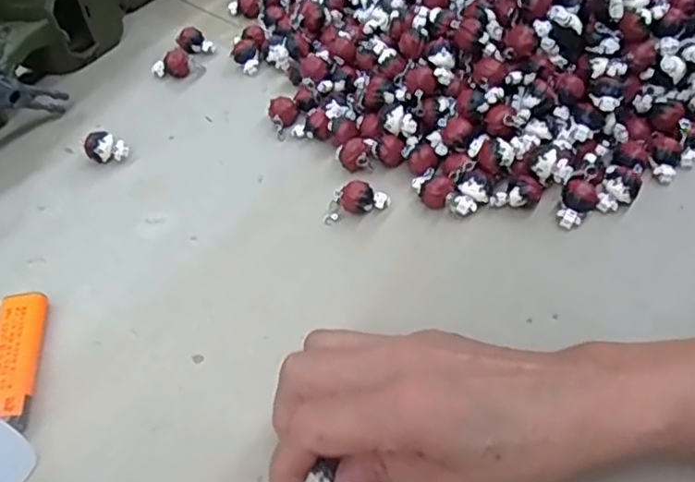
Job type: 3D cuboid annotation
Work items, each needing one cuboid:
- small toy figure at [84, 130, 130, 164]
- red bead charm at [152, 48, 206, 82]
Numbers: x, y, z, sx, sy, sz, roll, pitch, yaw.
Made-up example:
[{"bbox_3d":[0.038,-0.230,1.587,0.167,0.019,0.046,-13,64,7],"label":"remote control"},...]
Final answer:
[{"bbox_3d":[-0.165,-0.063,0.449,0.025,0.017,0.018,17,54,16],"label":"small toy figure"},{"bbox_3d":[-0.131,-0.138,0.506,0.036,0.018,0.018,5,52,8],"label":"red bead charm"}]

